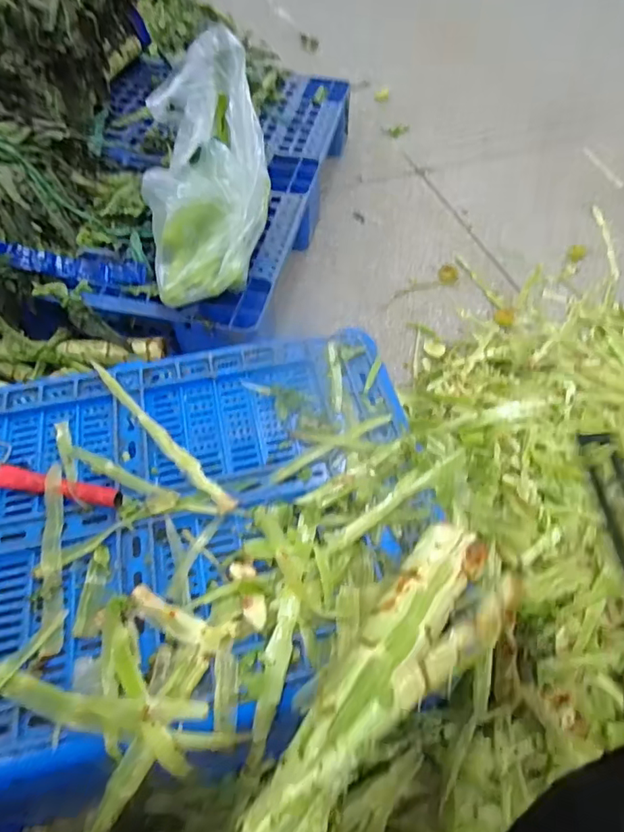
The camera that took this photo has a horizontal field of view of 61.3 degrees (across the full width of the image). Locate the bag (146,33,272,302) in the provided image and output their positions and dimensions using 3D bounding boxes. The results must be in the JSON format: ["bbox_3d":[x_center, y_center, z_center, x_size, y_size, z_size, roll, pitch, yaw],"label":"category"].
[{"bbox_3d":[-0.194,-0.448,0.981,0.197,0.178,0.507,-1,73,1],"label":"bag"}]

